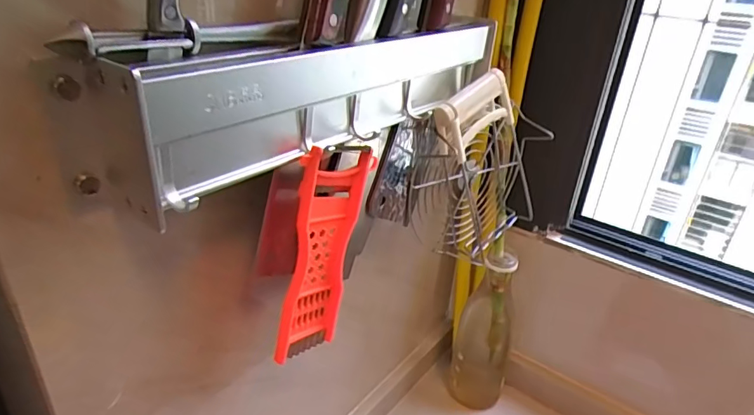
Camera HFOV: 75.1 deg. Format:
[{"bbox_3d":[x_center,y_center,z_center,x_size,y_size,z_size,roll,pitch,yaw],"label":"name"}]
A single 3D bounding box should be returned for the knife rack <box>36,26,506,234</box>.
[{"bbox_3d":[-0.027,-0.092,0.353,0.054,0.085,0.353,22,33,30],"label":"knife rack"}]

